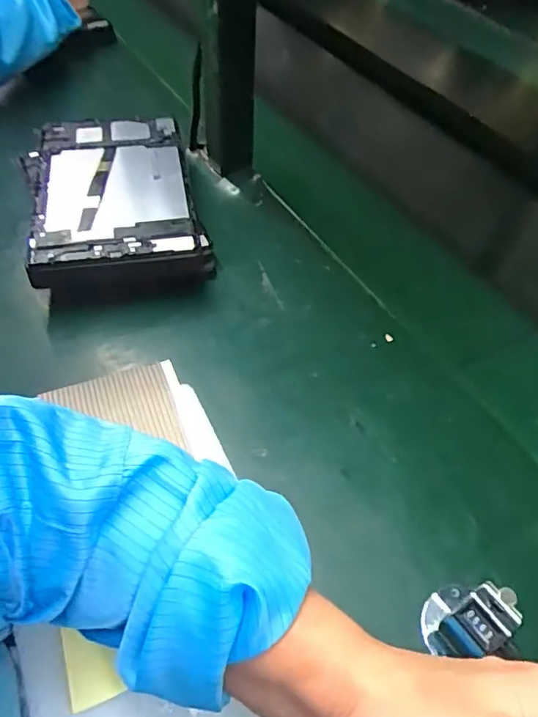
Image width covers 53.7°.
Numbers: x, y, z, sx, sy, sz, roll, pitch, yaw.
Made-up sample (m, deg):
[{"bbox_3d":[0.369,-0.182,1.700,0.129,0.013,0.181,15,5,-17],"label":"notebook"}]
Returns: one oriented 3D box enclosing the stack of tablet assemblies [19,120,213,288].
[{"bbox_3d":[-0.156,-0.153,0.538,0.163,0.061,0.228,-13,55,-13],"label":"stack of tablet assemblies"}]

